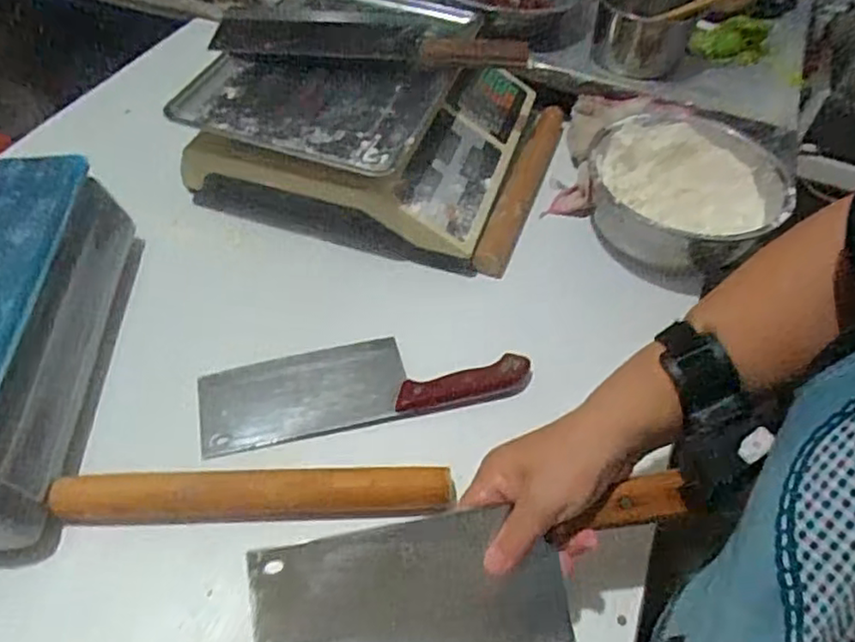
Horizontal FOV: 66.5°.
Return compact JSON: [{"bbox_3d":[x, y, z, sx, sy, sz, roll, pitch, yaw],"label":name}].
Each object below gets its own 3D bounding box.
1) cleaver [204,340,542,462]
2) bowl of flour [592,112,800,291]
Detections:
[{"bbox_3d":[-0.056,0.051,0.570,0.274,0.028,0.087,-9,52,-11],"label":"cleaver"},{"bbox_3d":[0.270,-0.133,0.706,0.198,0.083,0.209,2,51,-3],"label":"bowl of flour"}]

